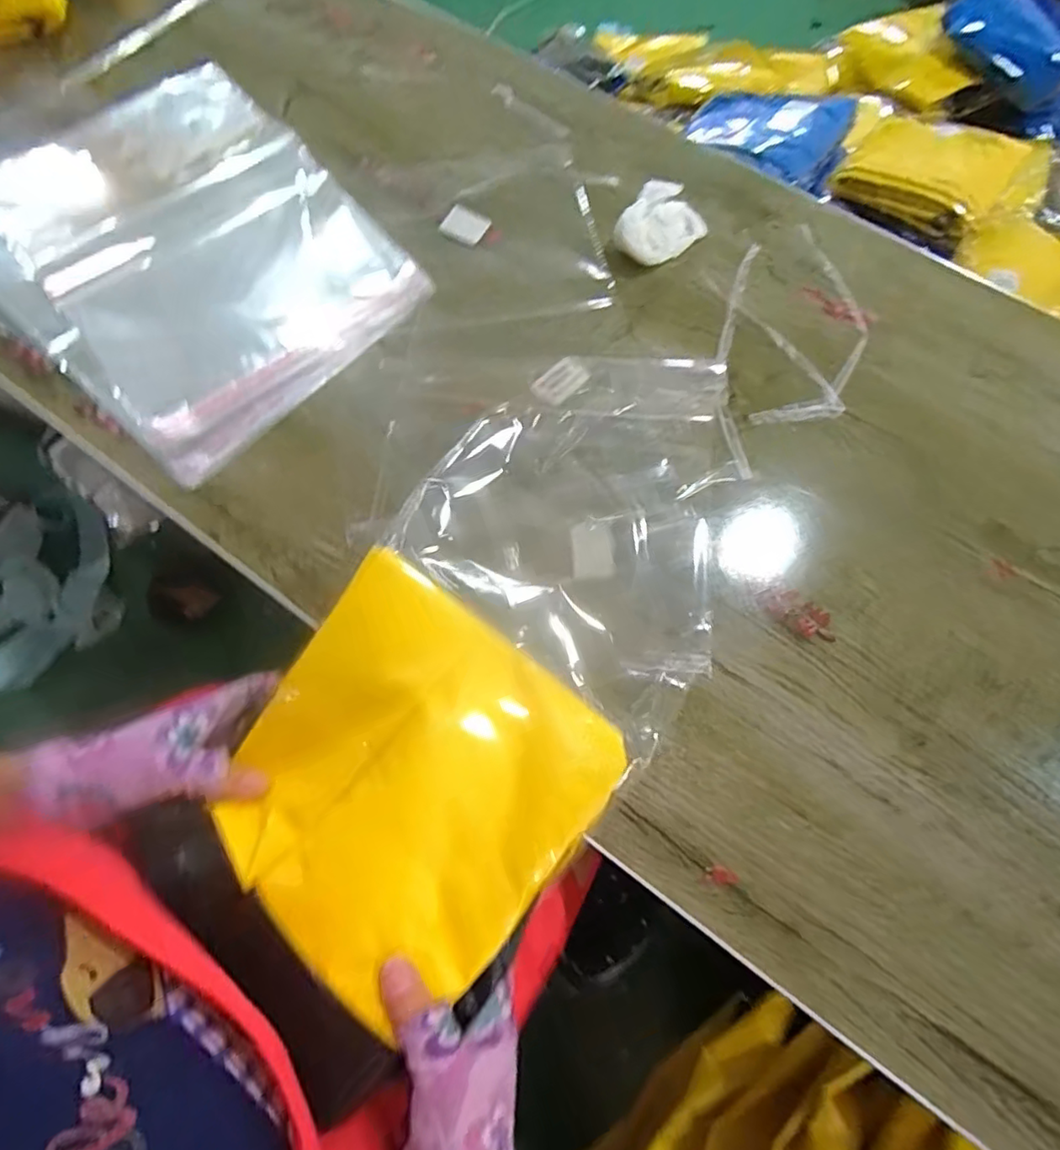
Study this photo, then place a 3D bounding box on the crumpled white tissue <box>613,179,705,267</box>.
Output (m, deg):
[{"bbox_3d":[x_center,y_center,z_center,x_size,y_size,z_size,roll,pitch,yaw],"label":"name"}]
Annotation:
[{"bbox_3d":[0.116,-0.314,0.540,0.054,0.034,0.085,42,73,13],"label":"crumpled white tissue"}]

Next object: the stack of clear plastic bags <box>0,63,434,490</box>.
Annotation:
[{"bbox_3d":[-0.305,-0.298,0.532,0.385,0.017,0.295,40,72,13],"label":"stack of clear plastic bags"}]

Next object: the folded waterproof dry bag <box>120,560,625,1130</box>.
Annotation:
[{"bbox_3d":[-0.077,0.121,0.348,0.204,0.034,0.207,37,72,12],"label":"folded waterproof dry bag"}]

